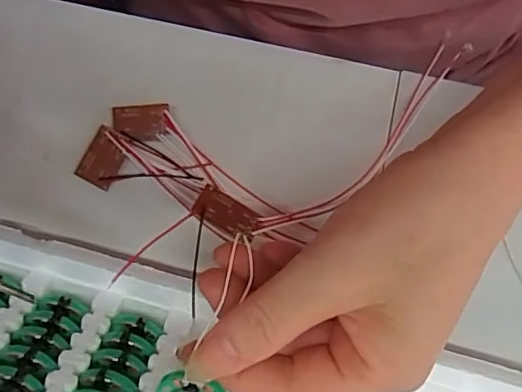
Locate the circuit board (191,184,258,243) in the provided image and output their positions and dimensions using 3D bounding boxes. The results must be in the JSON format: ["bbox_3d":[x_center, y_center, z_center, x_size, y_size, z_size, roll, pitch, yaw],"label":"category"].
[{"bbox_3d":[-0.014,0.007,0.237,0.027,0.004,0.017,31,51,-7],"label":"circuit board"}]

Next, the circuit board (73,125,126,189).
[{"bbox_3d":[-0.080,-0.019,0.284,0.019,0.004,0.027,29,89,-2],"label":"circuit board"}]

